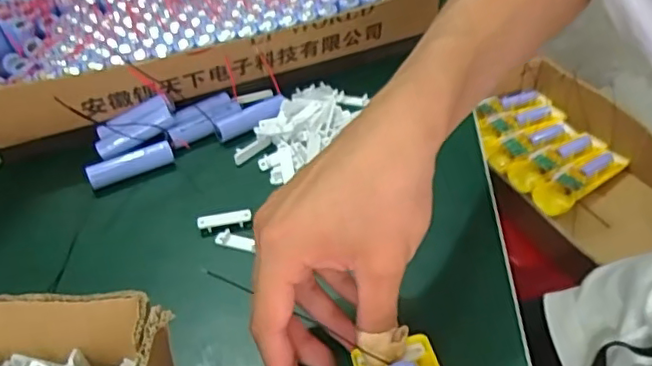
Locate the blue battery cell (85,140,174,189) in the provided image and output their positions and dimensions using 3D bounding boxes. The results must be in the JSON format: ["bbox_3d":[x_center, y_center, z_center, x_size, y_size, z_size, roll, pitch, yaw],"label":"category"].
[{"bbox_3d":[-0.155,-0.016,0.475,0.065,0.018,0.018,-25,44,-21],"label":"blue battery cell"}]

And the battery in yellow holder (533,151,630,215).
[{"bbox_3d":[0.354,-0.007,0.838,0.168,0.017,0.049,-28,45,-24],"label":"battery in yellow holder"}]

